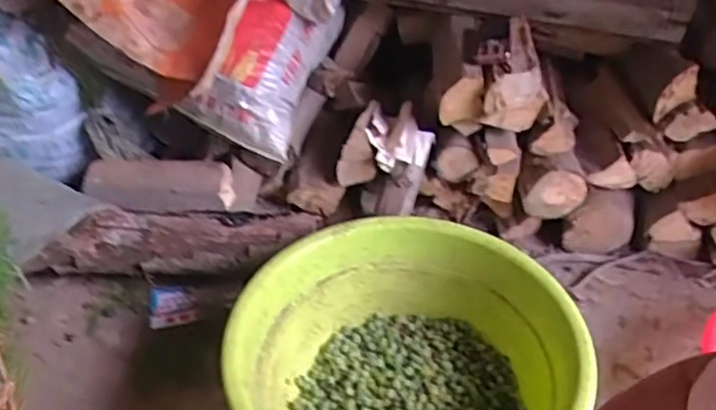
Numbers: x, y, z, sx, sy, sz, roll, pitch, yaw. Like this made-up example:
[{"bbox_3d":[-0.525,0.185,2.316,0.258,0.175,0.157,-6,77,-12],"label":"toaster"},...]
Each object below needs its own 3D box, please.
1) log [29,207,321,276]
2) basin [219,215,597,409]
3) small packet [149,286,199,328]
[{"bbox_3d":[-0.311,0.059,1.111,0.478,0.093,0.092,1,39,4],"label":"log"},{"bbox_3d":[0.054,0.228,0.884,0.408,0.201,0.423,-2,39,1],"label":"basin"},{"bbox_3d":[-0.320,0.174,1.136,0.084,0.027,0.073,-8,39,-7],"label":"small packet"}]

